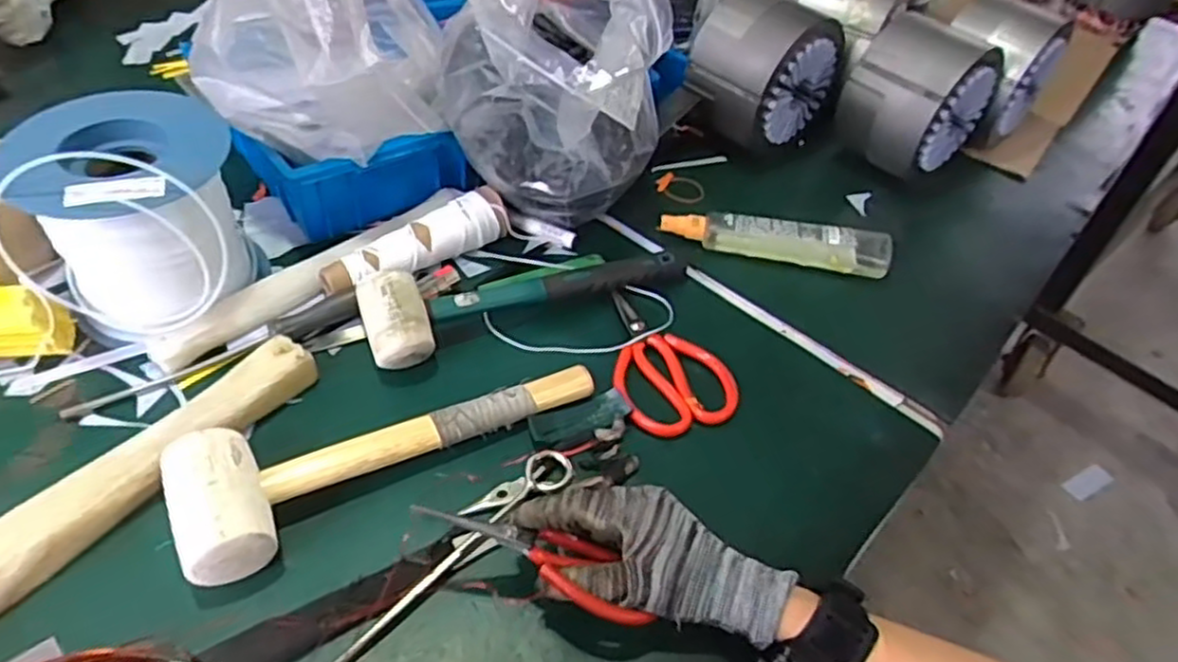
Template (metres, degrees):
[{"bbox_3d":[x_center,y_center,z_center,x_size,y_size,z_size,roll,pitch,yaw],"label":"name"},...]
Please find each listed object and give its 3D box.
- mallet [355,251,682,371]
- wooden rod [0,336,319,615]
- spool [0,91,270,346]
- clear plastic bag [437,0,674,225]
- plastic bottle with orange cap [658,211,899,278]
[{"bbox_3d":[-0.048,-0.043,0.627,0.300,0.048,0.069,-19,50,-23],"label":"mallet"},{"bbox_3d":[-0.315,0.111,0.463,0.042,0.033,0.329,28,49,20],"label":"wooden rod"},{"bbox_3d":[-0.339,-0.077,0.558,0.158,0.146,0.126,-23,52,-26],"label":"spool"},{"bbox_3d":[-0.030,-0.204,0.625,0.183,0.237,0.156,-31,56,-31],"label":"clear plastic bag"},{"bbox_3d":[0.178,-0.088,0.714,0.218,0.043,0.050,8,45,1],"label":"plastic bottle with orange cap"}]

